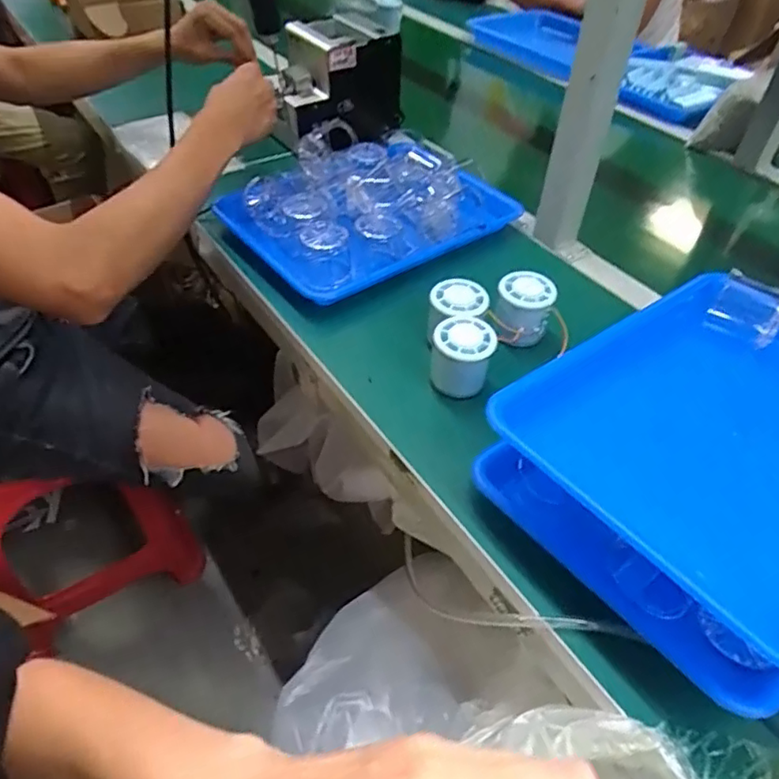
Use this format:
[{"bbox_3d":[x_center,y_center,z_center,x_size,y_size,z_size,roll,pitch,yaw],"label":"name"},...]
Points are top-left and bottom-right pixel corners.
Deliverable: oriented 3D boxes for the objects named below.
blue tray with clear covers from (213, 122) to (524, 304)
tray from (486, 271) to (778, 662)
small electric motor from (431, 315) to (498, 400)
[{"bbox_3d":[-0.025,-0.242,0.748,0.317,0.102,0.219,-27,53,-26],"label":"blue tray with clear covers"},{"bbox_3d":[0.271,0.028,0.463,0.334,0.041,0.251,-28,53,-27],"label":"tray"},{"bbox_3d":[0.068,-0.032,0.570,0.055,0.054,0.056,6,46,3],"label":"small electric motor"}]

